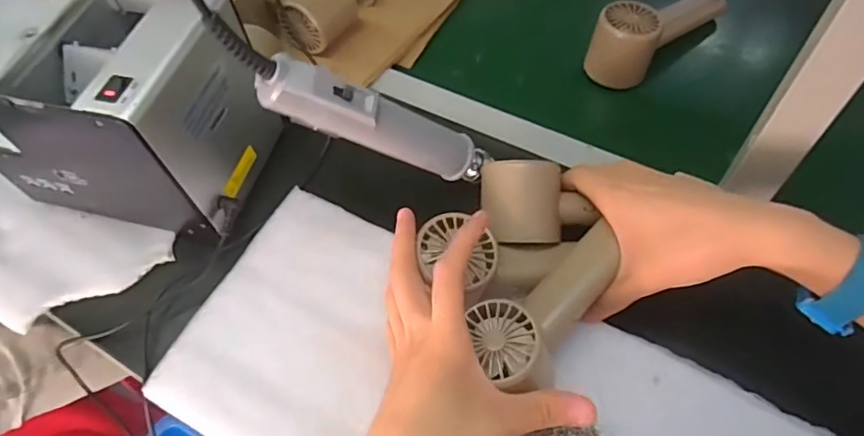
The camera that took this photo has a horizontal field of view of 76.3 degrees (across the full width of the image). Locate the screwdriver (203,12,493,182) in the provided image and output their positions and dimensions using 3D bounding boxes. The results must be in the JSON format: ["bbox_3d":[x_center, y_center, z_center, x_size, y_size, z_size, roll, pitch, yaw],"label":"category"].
[{"bbox_3d":[-0.041,-0.063,0.352,0.038,0.216,0.030,-36,54,31],"label":"screwdriver"}]

